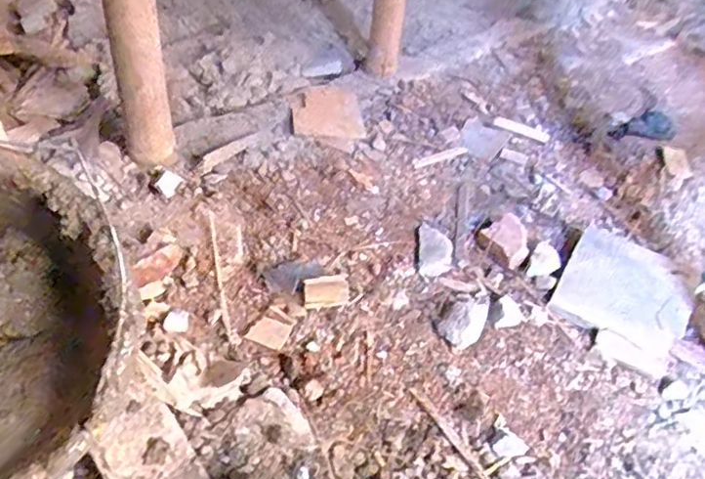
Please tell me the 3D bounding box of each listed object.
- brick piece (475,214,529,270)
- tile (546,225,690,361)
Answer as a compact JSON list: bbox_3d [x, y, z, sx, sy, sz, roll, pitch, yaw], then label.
[{"bbox_3d":[0.232,0.001,0.892,0.074,0.034,0.087,-21,52,-24],"label":"brick piece"},{"bbox_3d":[0.392,0.069,0.846,0.170,0.025,0.187,26,49,18],"label":"tile"}]

